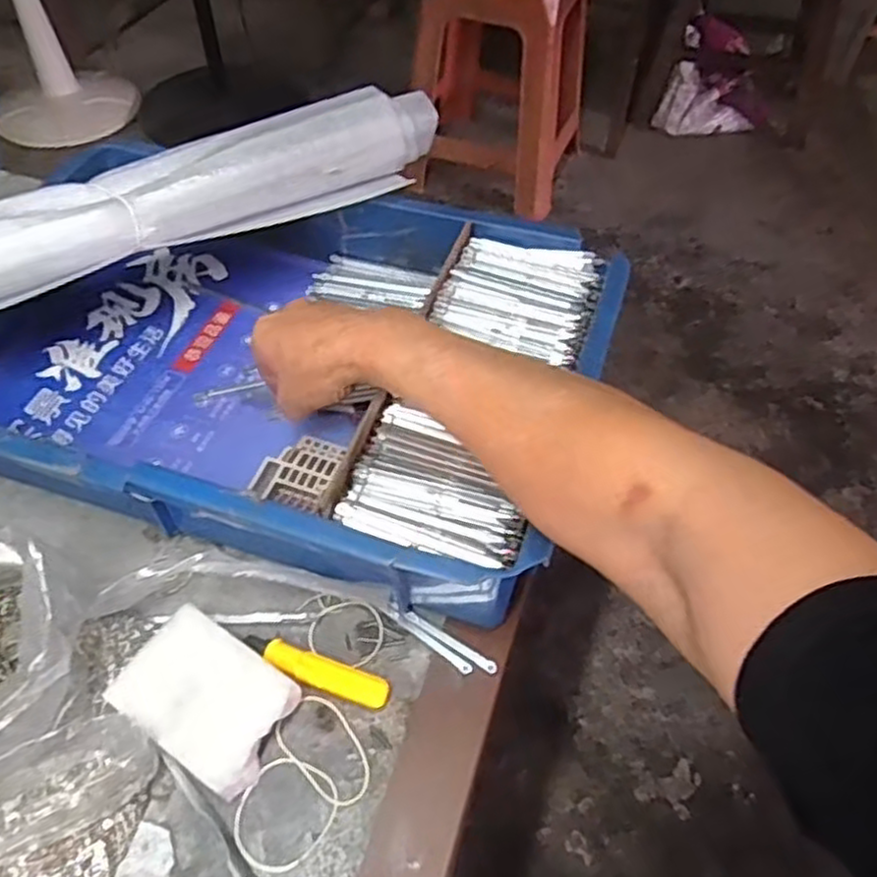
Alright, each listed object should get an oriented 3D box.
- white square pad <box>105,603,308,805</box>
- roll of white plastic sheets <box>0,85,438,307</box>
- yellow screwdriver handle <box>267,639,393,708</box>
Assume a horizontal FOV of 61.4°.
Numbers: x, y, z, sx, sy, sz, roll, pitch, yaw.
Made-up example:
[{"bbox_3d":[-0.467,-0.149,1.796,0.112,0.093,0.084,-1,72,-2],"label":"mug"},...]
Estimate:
[{"bbox_3d":[-0.118,0.134,0.381,0.081,0.022,0.061,28,56,18],"label":"white square pad"},{"bbox_3d":[-0.201,-0.147,0.476,0.436,0.061,0.062,-25,57,-20],"label":"roll of white plastic sheets"},{"bbox_3d":[-0.060,0.127,0.396,0.069,0.010,0.017,15,53,10],"label":"yellow screwdriver handle"}]

